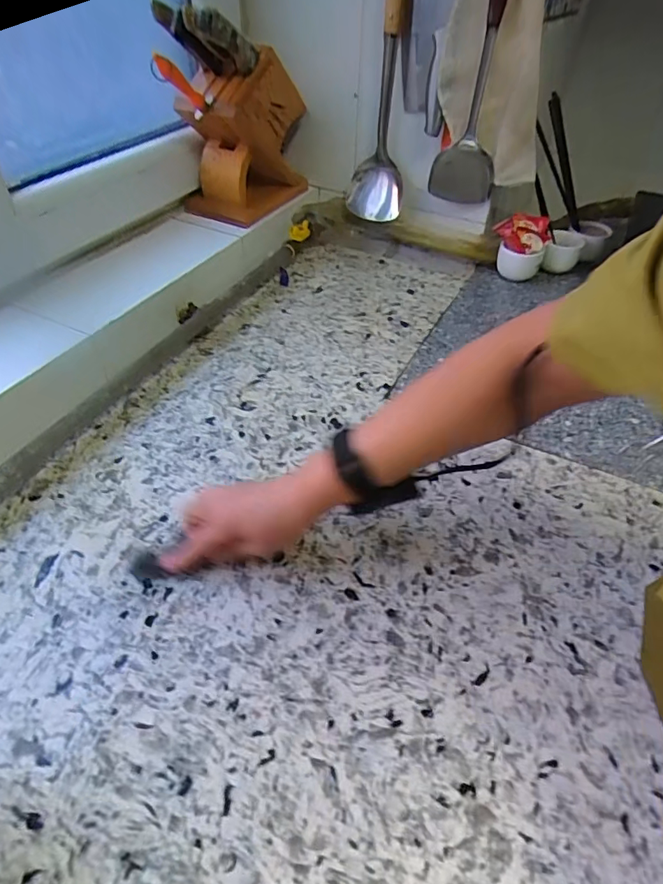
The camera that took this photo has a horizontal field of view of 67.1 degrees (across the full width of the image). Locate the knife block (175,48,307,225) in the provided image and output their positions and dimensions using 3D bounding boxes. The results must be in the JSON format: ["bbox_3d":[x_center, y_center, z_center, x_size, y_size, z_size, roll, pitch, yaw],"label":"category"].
[{"bbox_3d":[-0.135,-0.476,0.789,0.110,0.211,0.191,21,49,18],"label":"knife block"}]

